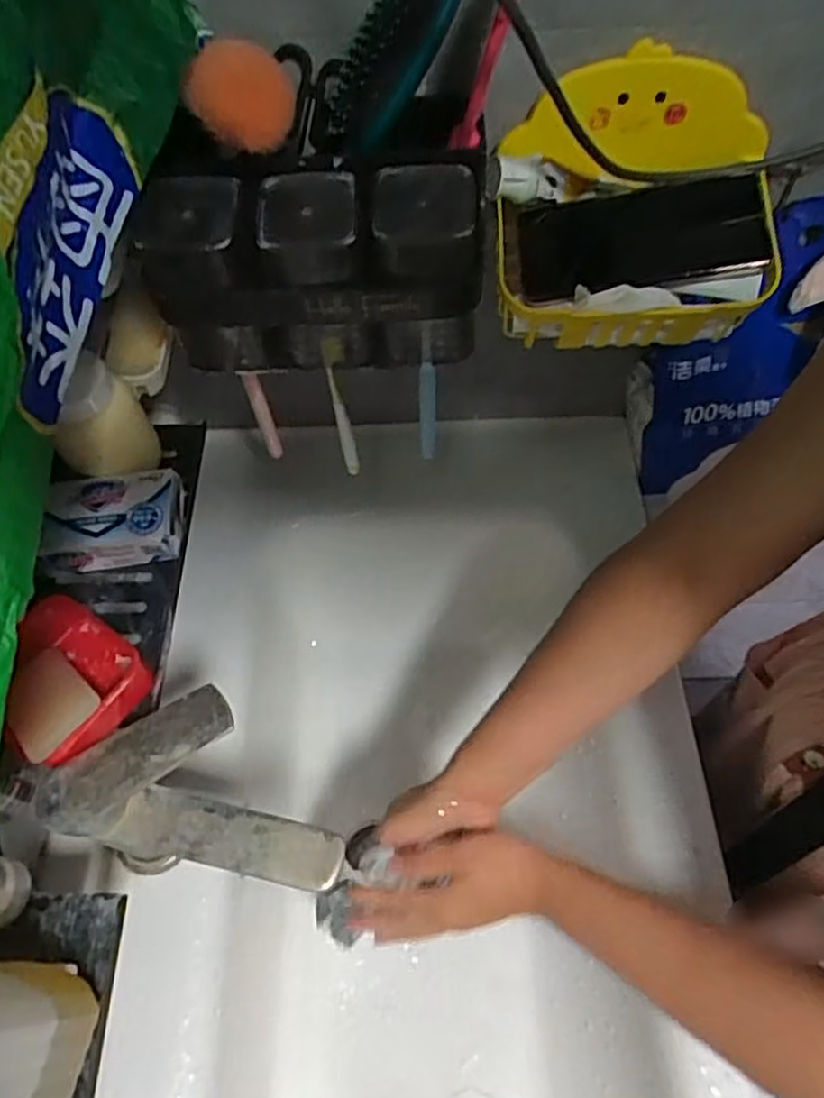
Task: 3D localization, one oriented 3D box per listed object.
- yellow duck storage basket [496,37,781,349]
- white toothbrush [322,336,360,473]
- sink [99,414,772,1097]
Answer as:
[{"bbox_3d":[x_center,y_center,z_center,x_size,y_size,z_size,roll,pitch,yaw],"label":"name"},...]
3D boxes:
[{"bbox_3d":[0.154,-0.227,0.475,0.180,0.146,0.125,-3,59,-1],"label":"yellow duck storage basket"},{"bbox_3d":[-0.056,-0.111,0.559,0.015,0.153,0.011,-9,59,-5],"label":"white toothbrush"},{"bbox_3d":[0.016,0.248,0.606,0.435,0.162,0.789,-2,59,0],"label":"sink"}]

